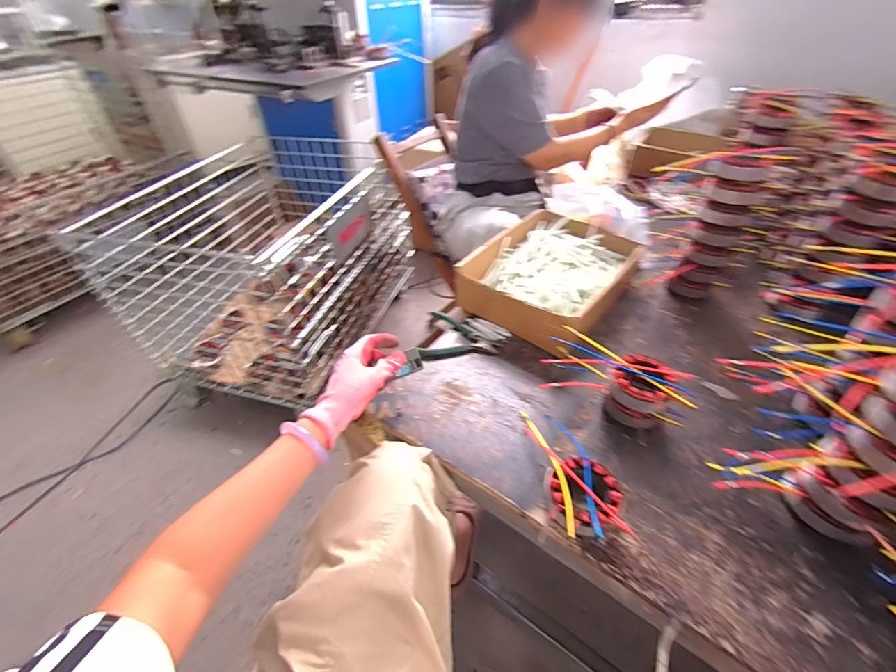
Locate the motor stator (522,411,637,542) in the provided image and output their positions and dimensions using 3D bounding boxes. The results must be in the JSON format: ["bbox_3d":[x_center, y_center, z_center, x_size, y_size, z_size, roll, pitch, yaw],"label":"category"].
[{"bbox_3d":[0.159,0.166,0.518,0.087,0.043,0.187,-4,42,-1],"label":"motor stator"}]

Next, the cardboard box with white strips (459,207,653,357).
[{"bbox_3d":[0.204,-0.120,0.790,0.246,0.091,0.322,28,50,29],"label":"cardboard box with white strips"}]

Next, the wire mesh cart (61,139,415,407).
[{"bbox_3d":[-0.596,-0.278,1.401,0.691,0.514,0.828,12,44,15],"label":"wire mesh cart"}]

